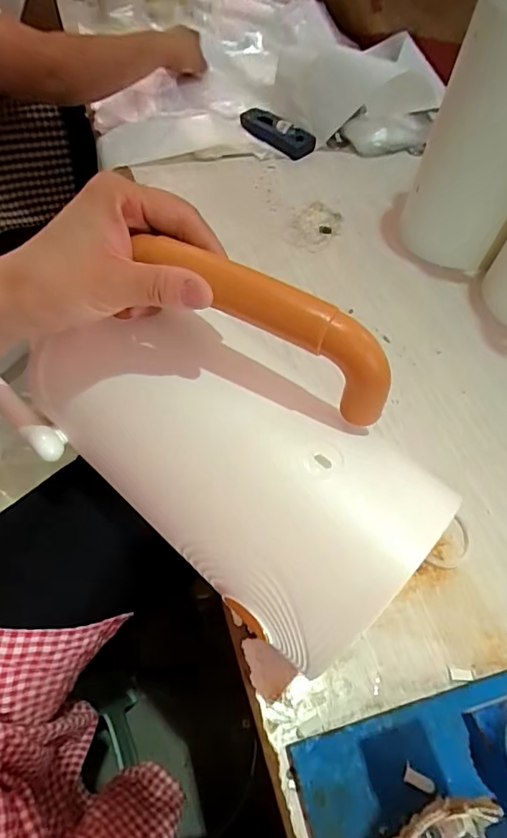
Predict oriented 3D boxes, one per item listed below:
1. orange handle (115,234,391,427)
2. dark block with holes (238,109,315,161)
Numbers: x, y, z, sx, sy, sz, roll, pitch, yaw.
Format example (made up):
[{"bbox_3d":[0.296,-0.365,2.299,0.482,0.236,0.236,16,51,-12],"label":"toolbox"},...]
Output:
[{"bbox_3d":[0.010,-0.057,0.262,0.162,0.051,0.024,33,62,-2],"label":"orange handle"},{"bbox_3d":[0.037,-0.468,0.782,0.040,0.034,0.140,-40,68,-22],"label":"dark block with holes"}]

